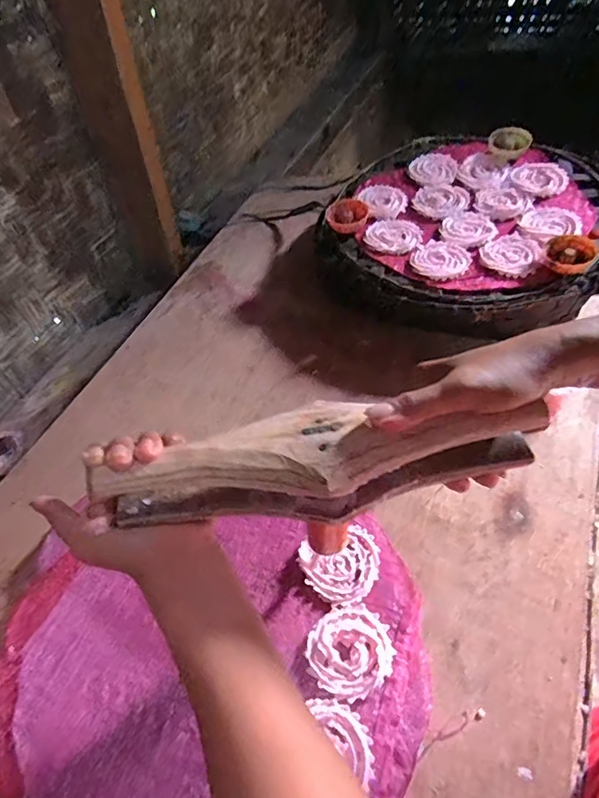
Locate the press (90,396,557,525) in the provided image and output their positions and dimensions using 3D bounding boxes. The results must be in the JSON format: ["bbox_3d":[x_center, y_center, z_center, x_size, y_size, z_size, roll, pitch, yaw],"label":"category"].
[{"bbox_3d":[0.020,0.044,0.334,0.298,0.061,0.057,-7,50,-3],"label":"press"}]

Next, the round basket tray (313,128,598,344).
[{"bbox_3d":[0.244,-0.247,0.714,0.389,0.081,0.389,-4,49,4],"label":"round basket tray"}]

